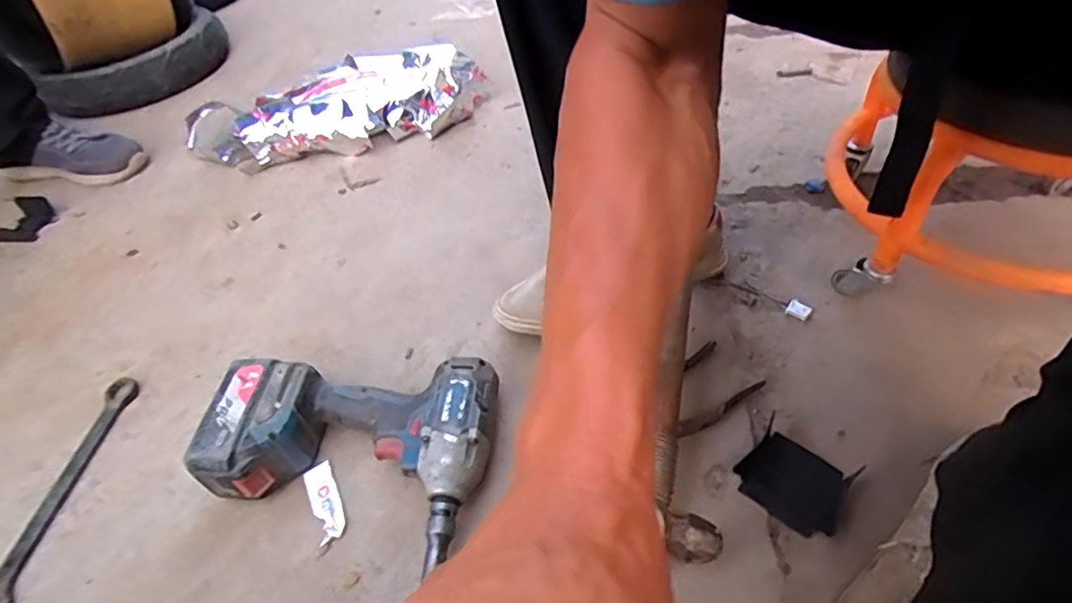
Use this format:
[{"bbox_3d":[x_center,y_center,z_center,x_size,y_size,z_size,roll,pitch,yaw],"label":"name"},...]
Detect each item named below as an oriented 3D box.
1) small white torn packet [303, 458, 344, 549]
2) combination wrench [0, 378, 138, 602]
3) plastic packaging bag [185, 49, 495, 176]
[{"bbox_3d":[-0.185,0.174,0.497,0.025,0.004,0.073,-26,49,-16],"label":"small white torn packet"},{"bbox_3d":[-0.446,0.176,0.529,0.037,0.009,0.245,-3,47,5],"label":"combination wrench"},{"bbox_3d":[-0.320,-0.323,0.936,0.454,0.077,0.207,-14,47,-6],"label":"plastic packaging bag"}]

